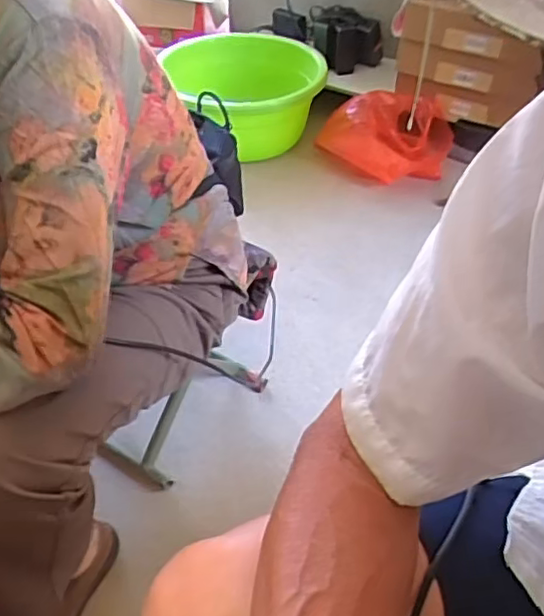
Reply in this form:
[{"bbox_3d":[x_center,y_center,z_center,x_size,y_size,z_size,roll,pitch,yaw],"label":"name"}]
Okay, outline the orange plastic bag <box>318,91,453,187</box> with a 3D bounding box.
[{"bbox_3d":[0.273,-0.410,1.481,0.286,0.146,0.192,13,45,12],"label":"orange plastic bag"}]

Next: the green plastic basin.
[{"bbox_3d":[-0.072,-0.553,1.632,0.384,0.196,0.419,1,44,-1],"label":"green plastic basin"}]

